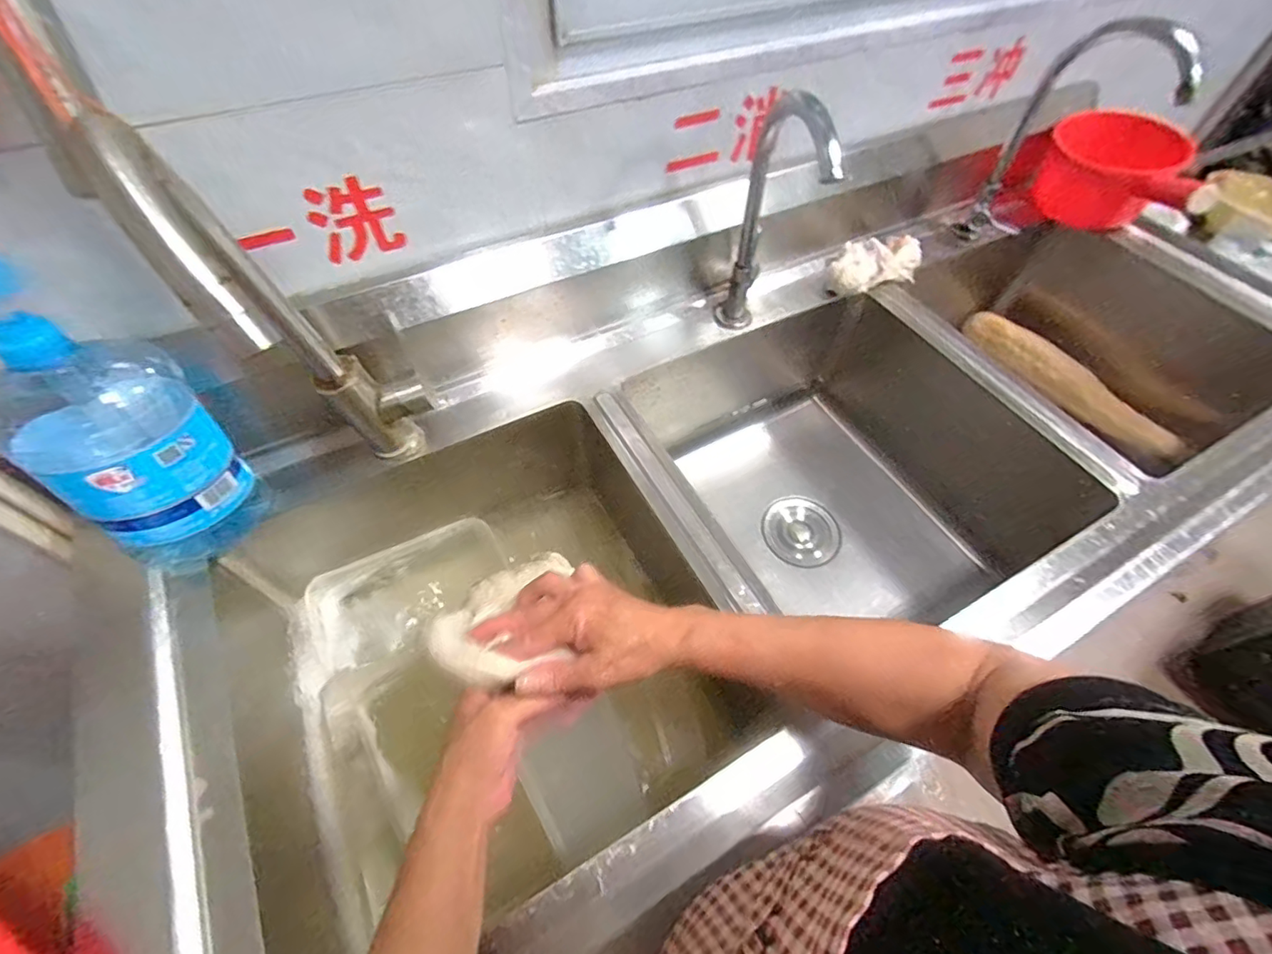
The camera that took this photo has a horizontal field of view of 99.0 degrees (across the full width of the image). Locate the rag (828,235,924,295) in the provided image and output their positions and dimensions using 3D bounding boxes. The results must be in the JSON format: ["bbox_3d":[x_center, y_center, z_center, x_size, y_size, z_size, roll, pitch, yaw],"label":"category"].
[{"bbox_3d":[0.328,-0.301,0.756,0.151,0.046,0.082,-20,59,-15],"label":"rag"}]

